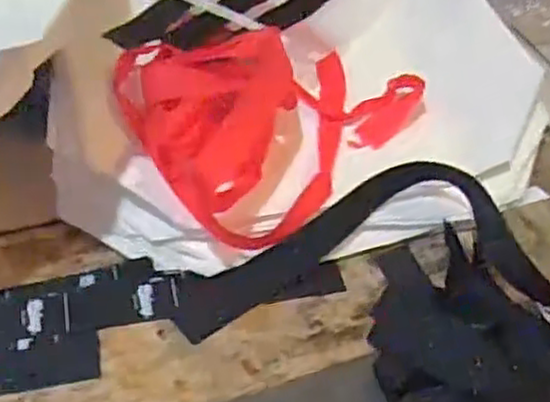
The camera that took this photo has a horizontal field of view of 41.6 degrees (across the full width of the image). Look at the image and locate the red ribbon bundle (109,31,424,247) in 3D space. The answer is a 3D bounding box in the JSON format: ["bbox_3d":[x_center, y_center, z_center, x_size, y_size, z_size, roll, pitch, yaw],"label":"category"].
[{"bbox_3d":[-0.015,-0.073,0.494,0.171,0.067,0.186,34,52,21],"label":"red ribbon bundle"}]

